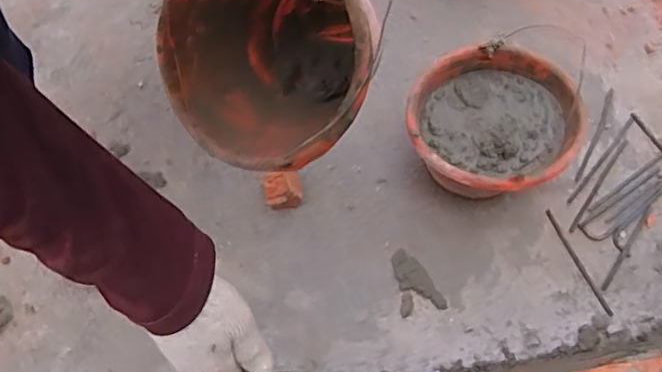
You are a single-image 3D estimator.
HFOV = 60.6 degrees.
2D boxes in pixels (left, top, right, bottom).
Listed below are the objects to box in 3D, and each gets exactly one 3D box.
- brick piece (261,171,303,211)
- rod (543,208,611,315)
[{"bbox_3d":[-0.080,0.006,0.918,0.061,0.052,0.055,-4,70,-2],"label":"brick piece"},{"bbox_3d":[0.398,0.122,0.914,0.011,0.004,0.186,-23,72,-9],"label":"rod"}]

